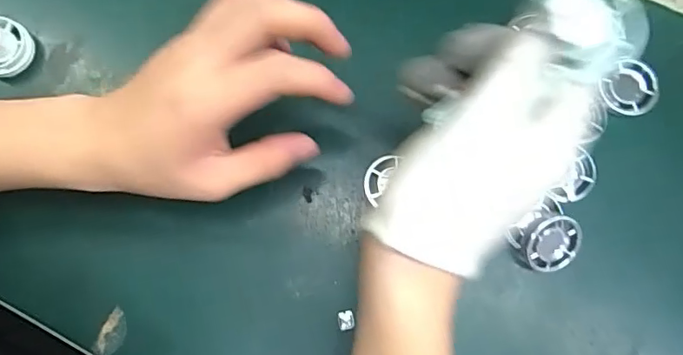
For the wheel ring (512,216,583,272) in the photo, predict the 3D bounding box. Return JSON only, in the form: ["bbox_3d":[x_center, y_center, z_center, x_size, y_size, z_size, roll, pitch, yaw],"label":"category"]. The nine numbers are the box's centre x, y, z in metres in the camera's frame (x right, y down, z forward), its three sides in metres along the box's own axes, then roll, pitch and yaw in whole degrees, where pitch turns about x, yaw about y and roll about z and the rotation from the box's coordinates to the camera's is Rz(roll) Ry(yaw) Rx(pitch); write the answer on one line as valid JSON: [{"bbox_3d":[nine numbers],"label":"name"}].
[{"bbox_3d":[0.134,0.042,0.329,0.039,0.014,0.037,-42,110,4],"label":"wheel ring"}]

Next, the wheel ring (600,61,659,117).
[{"bbox_3d":[0.196,-0.060,0.349,0.036,0.007,0.036,-3,87,7],"label":"wheel ring"}]

